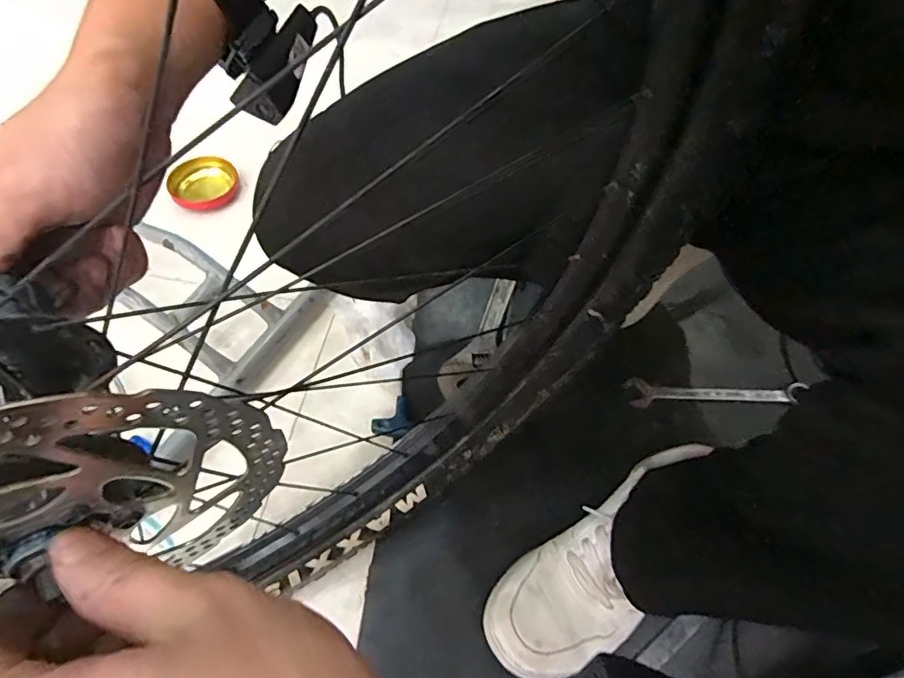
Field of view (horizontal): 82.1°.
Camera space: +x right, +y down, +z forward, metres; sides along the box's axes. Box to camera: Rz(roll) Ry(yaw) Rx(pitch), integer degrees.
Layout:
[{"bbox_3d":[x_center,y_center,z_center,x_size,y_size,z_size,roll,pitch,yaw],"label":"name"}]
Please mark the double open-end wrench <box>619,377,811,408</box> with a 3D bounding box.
[{"bbox_3d":[0.317,0.060,0.626,0.211,0.011,0.036,-1,58,-4],"label":"double open-end wrench"}]

